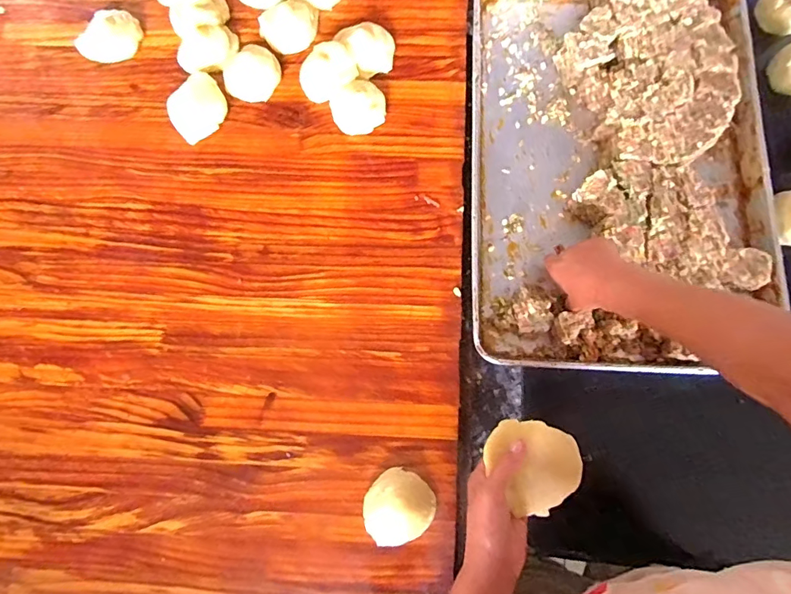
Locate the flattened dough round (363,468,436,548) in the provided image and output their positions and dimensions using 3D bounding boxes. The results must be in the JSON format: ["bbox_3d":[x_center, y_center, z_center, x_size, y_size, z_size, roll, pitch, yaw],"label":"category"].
[{"bbox_3d":[0.002,0.252,0.536,0.077,0.028,0.086,43,83,9],"label":"flattened dough round"}]

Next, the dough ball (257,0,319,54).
[{"bbox_3d":[-0.158,-0.406,0.667,0.087,0.036,0.071,-15,79,-2],"label":"dough ball"}]

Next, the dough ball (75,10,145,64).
[{"bbox_3d":[-0.421,-0.384,0.664,0.058,0.035,0.089,44,83,9],"label":"dough ball"}]

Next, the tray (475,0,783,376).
[{"bbox_3d":[0.316,-0.200,0.647,0.396,0.064,0.604,2,79,2],"label":"tray"}]

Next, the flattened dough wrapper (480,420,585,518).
[{"bbox_3d":[0.146,0.172,0.470,0.084,0.026,0.099,-33,80,-5],"label":"flattened dough wrapper"}]

